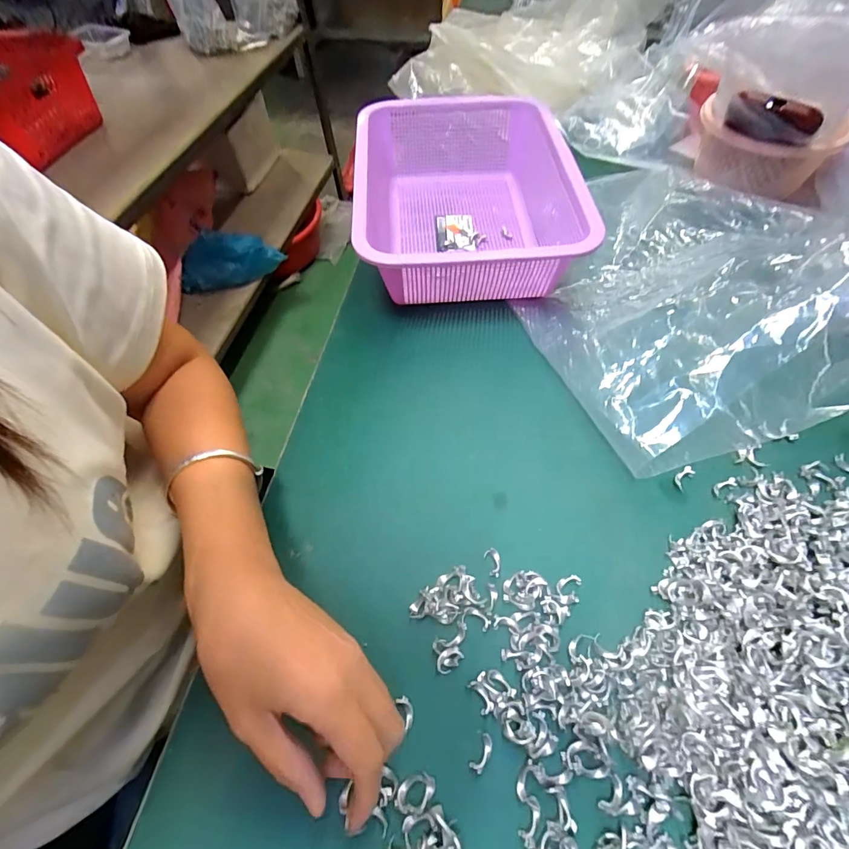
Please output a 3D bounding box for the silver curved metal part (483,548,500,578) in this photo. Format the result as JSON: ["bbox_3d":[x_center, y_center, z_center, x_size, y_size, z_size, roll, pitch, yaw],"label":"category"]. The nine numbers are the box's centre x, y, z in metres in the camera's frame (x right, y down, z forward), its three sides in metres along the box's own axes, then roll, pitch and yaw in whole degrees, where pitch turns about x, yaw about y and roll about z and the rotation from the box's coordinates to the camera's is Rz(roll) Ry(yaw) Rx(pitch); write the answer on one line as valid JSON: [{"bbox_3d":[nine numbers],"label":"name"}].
[{"bbox_3d":[0.048,0.096,0.294,0.011,0.004,0.019,-14,59,-7],"label":"silver curved metal part"}]

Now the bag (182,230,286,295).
[{"bbox_3d":[-0.569,-0.468,1.186,0.327,0.112,0.119,-6,57,17],"label":"bag"}]

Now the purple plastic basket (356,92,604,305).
[{"bbox_3d":[0.042,-0.245,0.457,0.215,0.084,0.297,-4,58,0],"label":"purple plastic basket"}]

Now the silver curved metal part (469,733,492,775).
[{"bbox_3d":[0.033,0.186,0.239,0.008,0.004,0.019,29,64,18],"label":"silver curved metal part"}]

